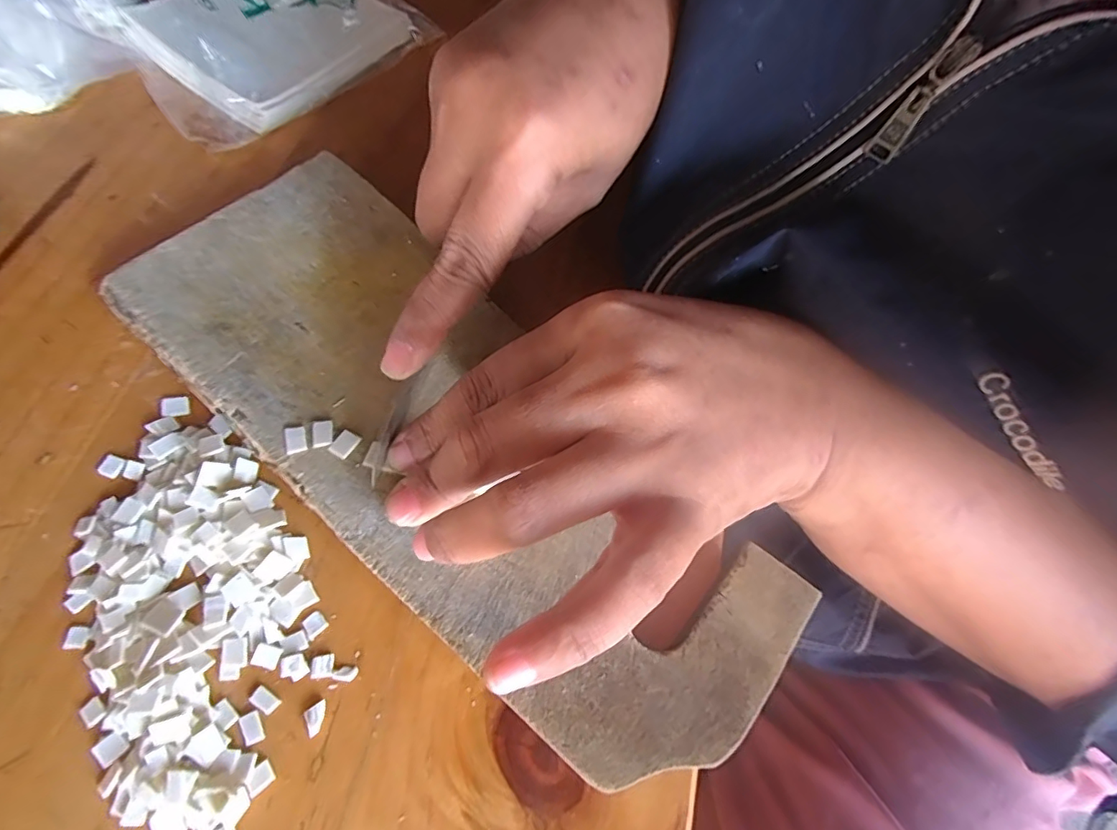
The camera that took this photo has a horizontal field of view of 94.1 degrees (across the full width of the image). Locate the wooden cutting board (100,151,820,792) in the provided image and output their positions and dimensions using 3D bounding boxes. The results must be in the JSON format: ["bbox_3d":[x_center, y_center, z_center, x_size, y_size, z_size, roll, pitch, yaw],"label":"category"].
[{"bbox_3d":[-0.042,0.006,0.183,0.262,0.008,0.099,43,72,13],"label":"wooden cutting board"}]

